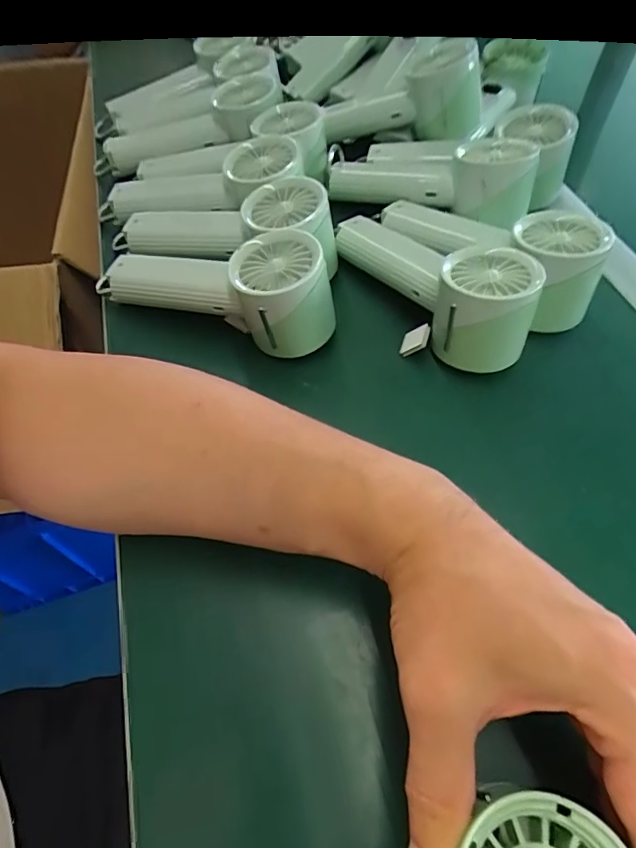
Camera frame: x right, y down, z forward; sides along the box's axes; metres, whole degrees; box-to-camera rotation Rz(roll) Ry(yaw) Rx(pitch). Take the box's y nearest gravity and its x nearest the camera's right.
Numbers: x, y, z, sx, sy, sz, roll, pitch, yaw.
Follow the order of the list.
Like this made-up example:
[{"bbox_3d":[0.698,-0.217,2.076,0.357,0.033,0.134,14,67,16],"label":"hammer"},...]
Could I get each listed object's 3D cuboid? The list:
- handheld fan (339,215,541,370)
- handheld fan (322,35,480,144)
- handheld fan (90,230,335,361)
[{"bbox_3d":[0.088,-0.092,0.335,0.058,0.067,0.126,-33,62,-19],"label":"handheld fan"},{"bbox_3d":[0.076,-0.294,0.451,0.145,0.074,0.061,5,55,27],"label":"handheld fan"},{"bbox_3d":[-0.073,-0.102,0.346,0.175,0.076,0.056,22,60,15],"label":"handheld fan"}]

